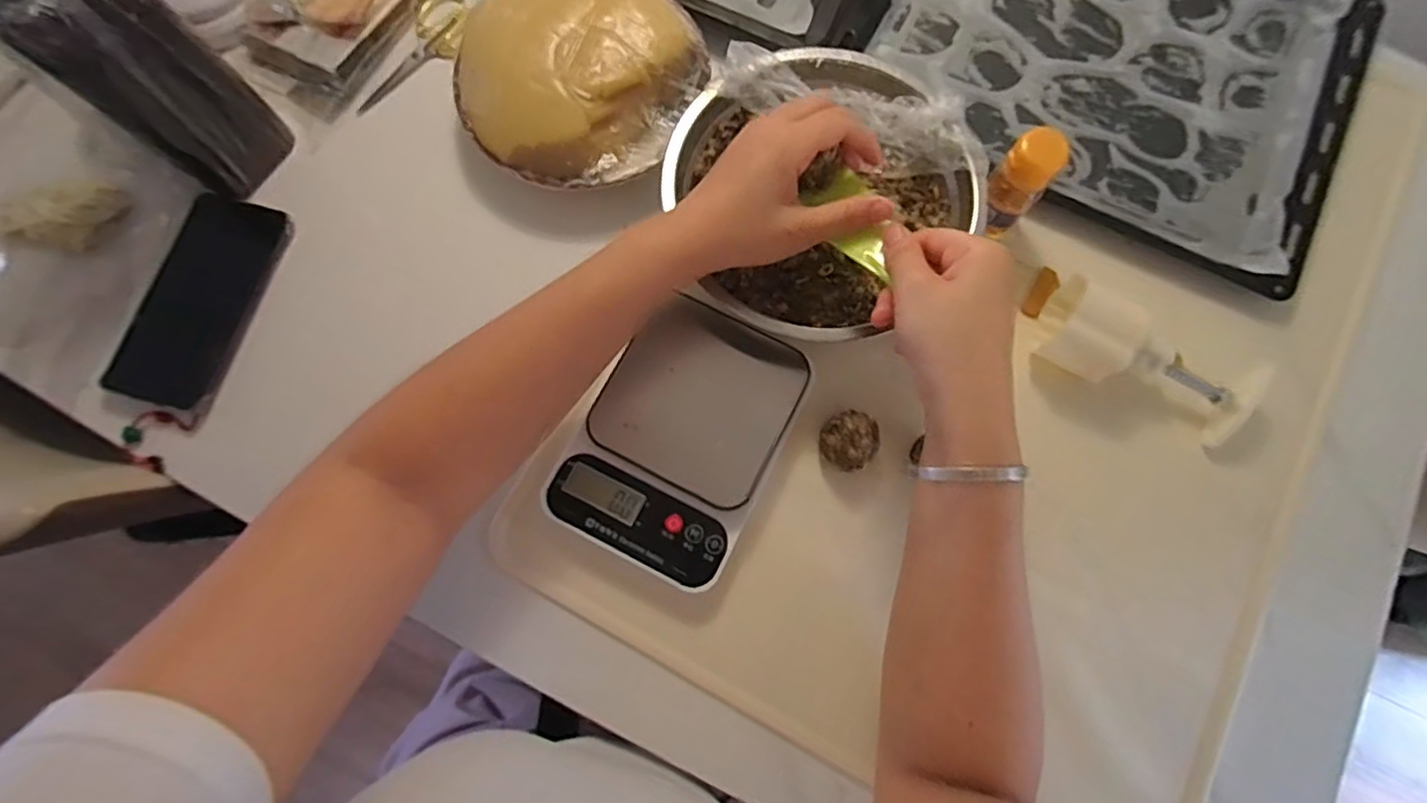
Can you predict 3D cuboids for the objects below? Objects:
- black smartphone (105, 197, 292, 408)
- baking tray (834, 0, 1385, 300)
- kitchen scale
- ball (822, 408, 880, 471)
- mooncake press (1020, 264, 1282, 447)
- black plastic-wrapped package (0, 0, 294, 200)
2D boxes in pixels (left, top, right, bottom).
[{"bbox_3d":[-0.389,-0.078,0.479,0.083,0.010,0.163,16,77,4],"label":"black smartphone"},{"bbox_3d":[0.331,-0.306,0.539,0.396,0.034,0.307,28,78,6],"label":"baking tray"},{"bbox_3d":[-0.024,0.025,0.440,0.130,0.039,0.178,26,78,6],"label":"kitchen scale"},{"bbox_3d":[0.095,0.027,0.440,0.041,0.031,0.039,0,77,0],"label":"ball"},{"bbox_3d":[0.305,-0.034,0.448,0.164,0.058,0.077,33,79,7],"label":"mooncake press"},{"bbox_3d":[-0.377,-0.216,0.433,0.062,0.181,0.081,38,80,8],"label":"black plastic-wrapped package"}]

